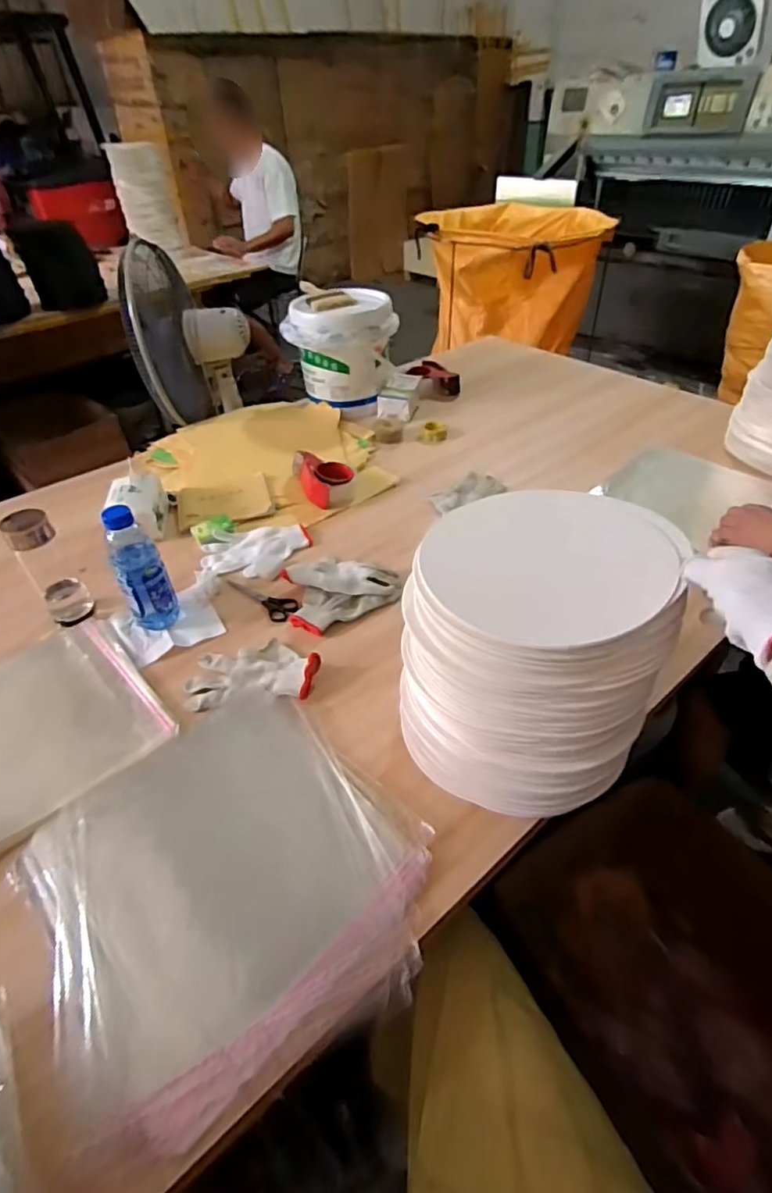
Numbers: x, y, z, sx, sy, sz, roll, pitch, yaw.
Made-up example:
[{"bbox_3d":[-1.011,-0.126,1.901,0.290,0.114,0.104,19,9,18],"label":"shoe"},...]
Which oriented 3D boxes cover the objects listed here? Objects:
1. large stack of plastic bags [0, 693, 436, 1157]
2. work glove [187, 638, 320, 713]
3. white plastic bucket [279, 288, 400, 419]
[{"bbox_3d":[-0.167,0.301,0.597,0.357,0.025,0.378,-35,52,-29],"label":"large stack of plastic bags"},{"bbox_3d":[-0.188,0.107,0.794,0.180,0.030,0.104,-5,44,-2],"label":"work glove"},{"bbox_3d":[-0.103,-0.607,1.377,0.232,0.221,0.208,18,46,22],"label":"white plastic bucket"}]

